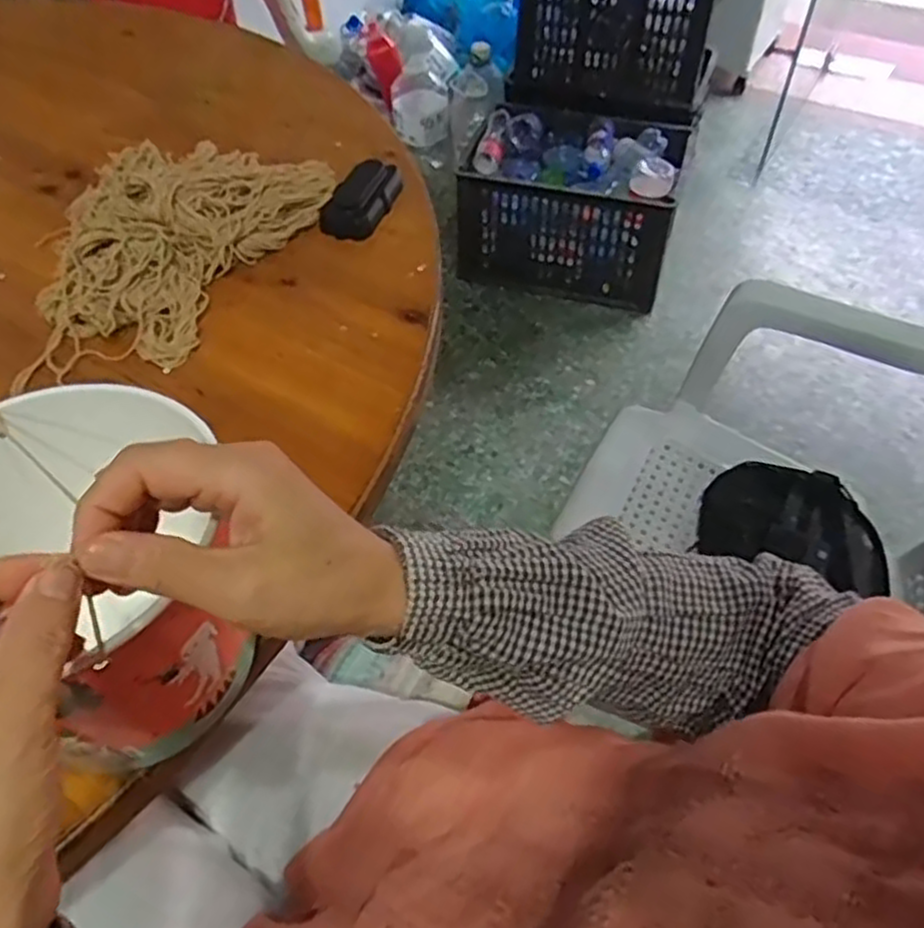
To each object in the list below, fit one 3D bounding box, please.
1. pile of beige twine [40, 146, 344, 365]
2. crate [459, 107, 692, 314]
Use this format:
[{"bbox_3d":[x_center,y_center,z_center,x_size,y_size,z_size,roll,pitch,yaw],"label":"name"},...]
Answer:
[{"bbox_3d":[-0.248,-0.213,0.647,0.233,0.060,0.288,1,52,3],"label":"pile of beige twine"},{"bbox_3d":[0.283,-0.640,1.795,0.464,0.322,0.381,16,54,14],"label":"crate"}]

